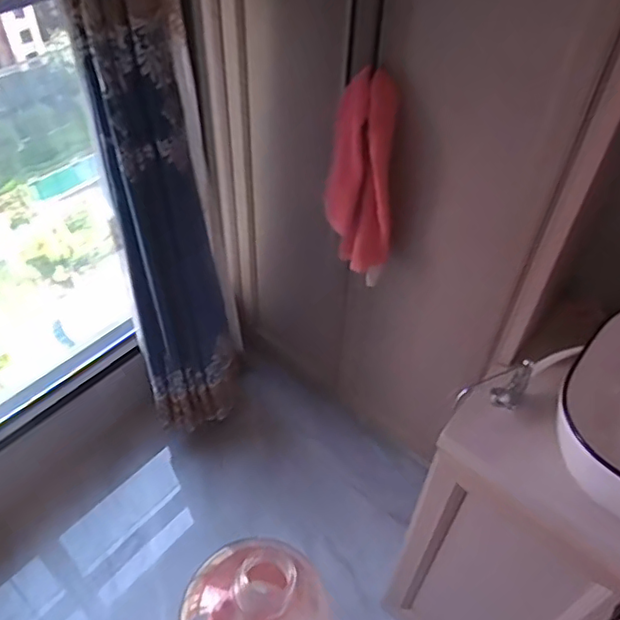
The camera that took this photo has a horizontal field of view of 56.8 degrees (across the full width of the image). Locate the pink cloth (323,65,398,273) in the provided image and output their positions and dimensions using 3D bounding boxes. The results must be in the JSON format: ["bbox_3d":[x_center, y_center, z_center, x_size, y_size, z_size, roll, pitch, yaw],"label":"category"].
[{"bbox_3d":[0.099,-0.249,1.088,0.127,0.349,0.140,2,47,-1],"label":"pink cloth"}]

